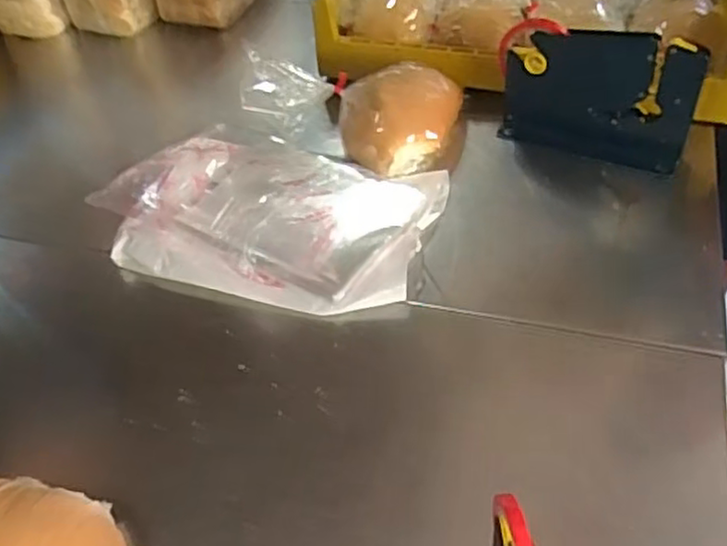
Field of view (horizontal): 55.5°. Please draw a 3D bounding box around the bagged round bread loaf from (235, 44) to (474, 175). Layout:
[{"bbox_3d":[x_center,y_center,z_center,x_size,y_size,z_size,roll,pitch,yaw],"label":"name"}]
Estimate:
[{"bbox_3d":[-0.011,-0.183,0.837,0.258,0.115,0.123,0,47,7],"label":"bagged round bread loaf"}]

